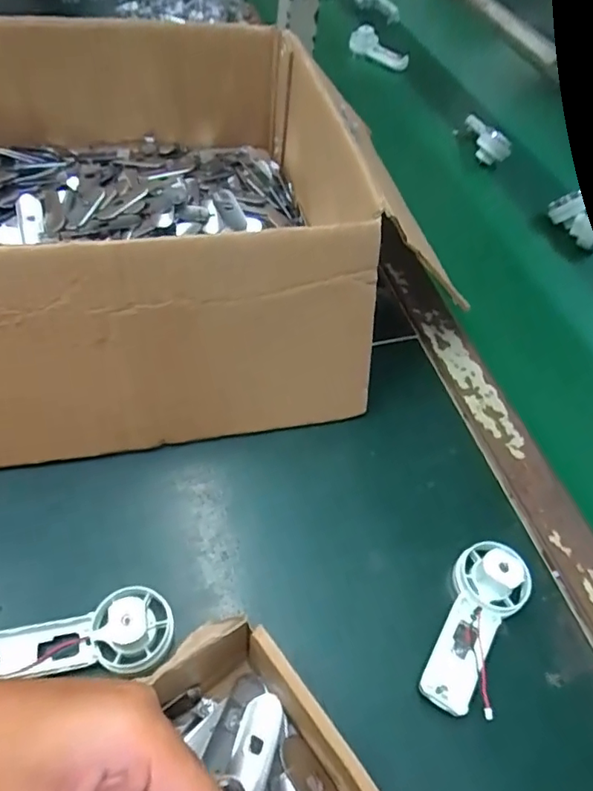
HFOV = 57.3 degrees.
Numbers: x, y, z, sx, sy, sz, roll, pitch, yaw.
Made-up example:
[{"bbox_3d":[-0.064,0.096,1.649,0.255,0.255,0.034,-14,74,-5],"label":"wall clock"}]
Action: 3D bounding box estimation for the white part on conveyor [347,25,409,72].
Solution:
[{"bbox_3d":[0.114,-0.475,0.748,0.084,0.031,0.029,27,53,-5],"label":"white part on conveyor"}]

